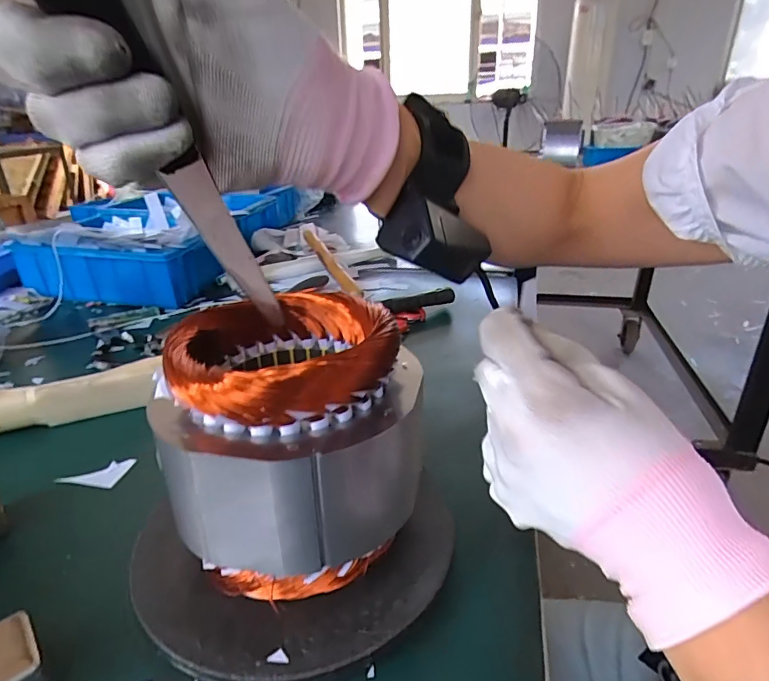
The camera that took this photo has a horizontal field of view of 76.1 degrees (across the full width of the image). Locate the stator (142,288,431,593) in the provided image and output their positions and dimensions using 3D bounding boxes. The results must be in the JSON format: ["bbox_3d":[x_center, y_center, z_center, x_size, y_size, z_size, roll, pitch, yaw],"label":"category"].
[{"bbox_3d":[-0.048,0.058,0.293,0.131,0.142,0.122,0,24,4],"label":"stator"}]

